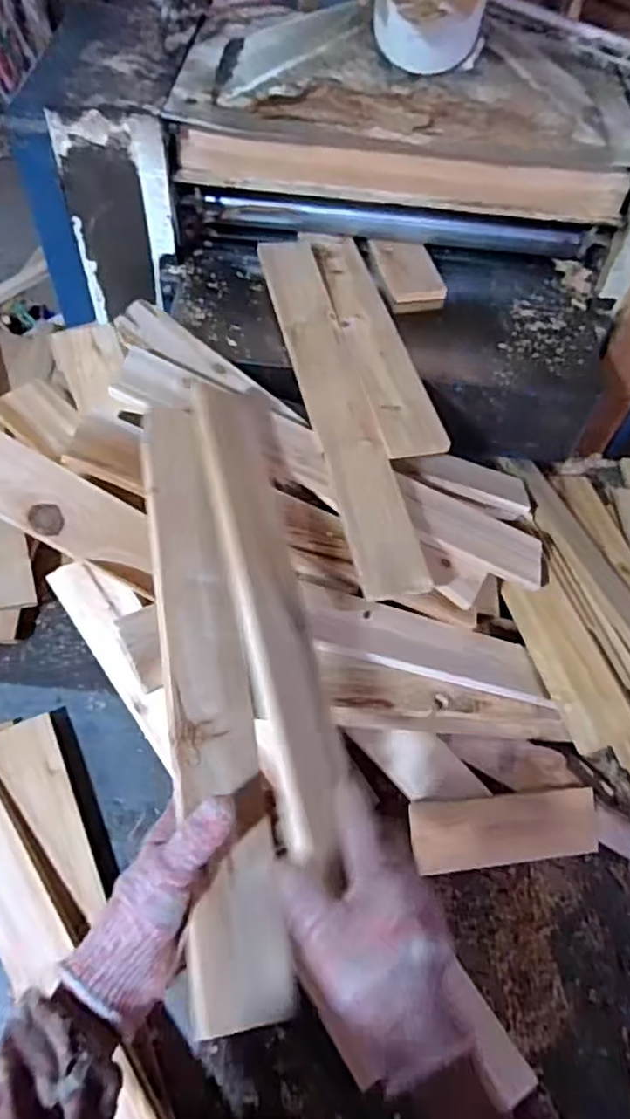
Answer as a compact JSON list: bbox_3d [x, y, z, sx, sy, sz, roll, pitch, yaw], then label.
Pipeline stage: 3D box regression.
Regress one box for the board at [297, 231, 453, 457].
[{"bbox_3d":[0.068,-0.280,0.802,0.073,0.015,0.396,-10,60,-11],"label":"board"}]

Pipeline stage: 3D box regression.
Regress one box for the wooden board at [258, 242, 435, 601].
[{"bbox_3d":[0.023,-0.186,0.746,0.072,0.014,0.494,-11,65,-11],"label":"wooden board"}]

